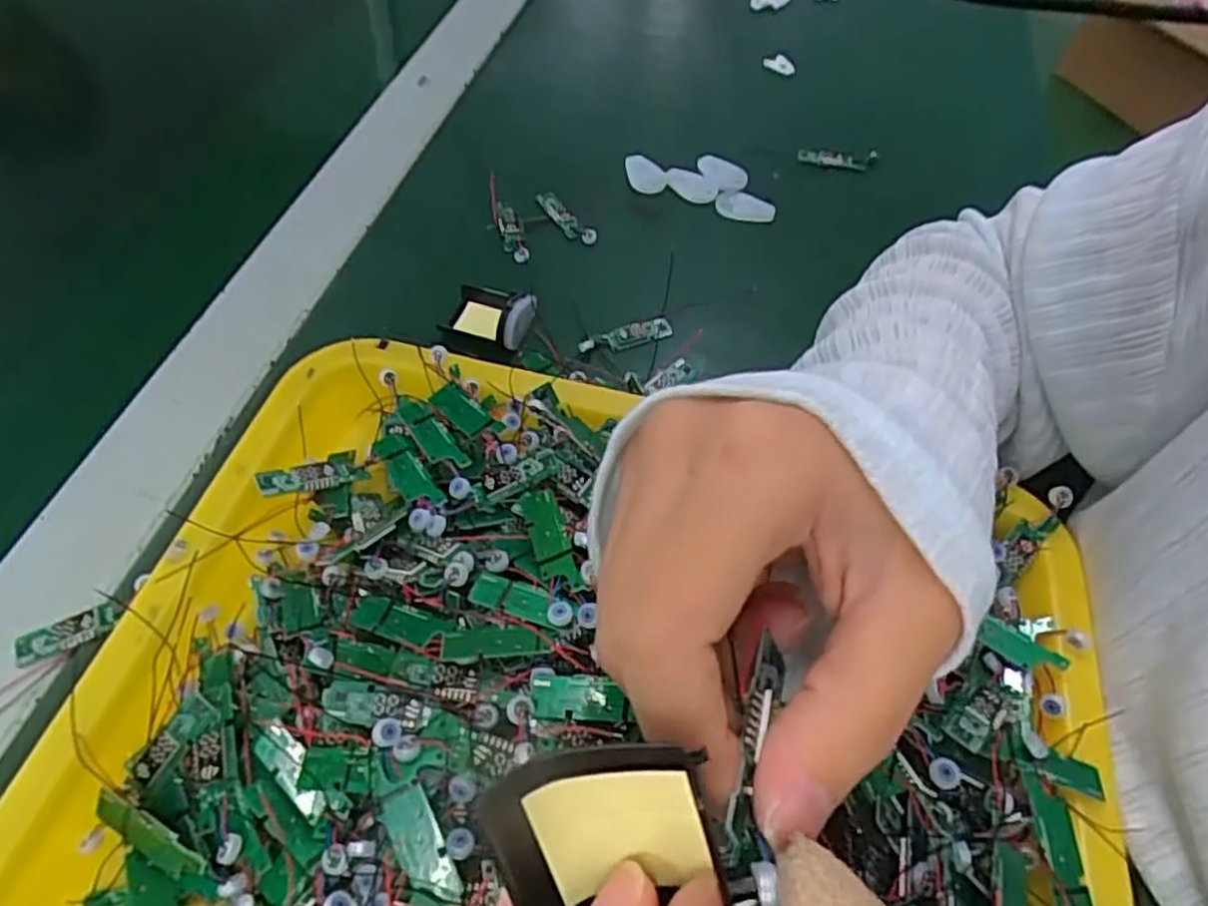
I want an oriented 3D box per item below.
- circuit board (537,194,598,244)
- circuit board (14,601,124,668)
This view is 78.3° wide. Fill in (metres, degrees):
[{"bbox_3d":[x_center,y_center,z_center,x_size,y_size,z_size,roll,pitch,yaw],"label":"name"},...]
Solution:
[{"bbox_3d":[-0.023,-0.138,0.435,0.009,0.010,0.050,-32,62,-24],"label":"circuit board"},{"bbox_3d":[-0.198,0.066,0.274,0.035,0.005,0.013,-21,58,-18],"label":"circuit board"}]

